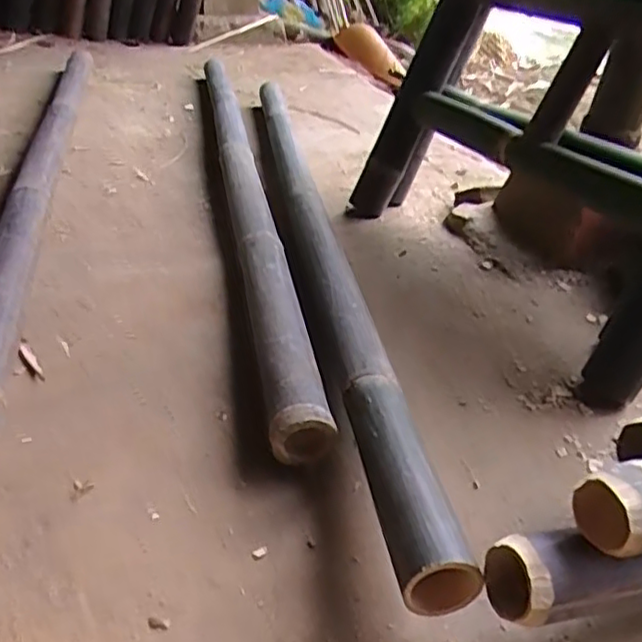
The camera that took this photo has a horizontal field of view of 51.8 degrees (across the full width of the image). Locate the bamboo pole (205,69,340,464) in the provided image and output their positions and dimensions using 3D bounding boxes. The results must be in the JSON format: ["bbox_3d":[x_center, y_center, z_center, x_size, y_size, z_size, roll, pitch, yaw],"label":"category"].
[{"bbox_3d":[-0.127,-0.219,1.125,0.075,0.088,1.107,-3,36,-12],"label":"bamboo pole"}]

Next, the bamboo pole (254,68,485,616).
[{"bbox_3d":[-0.004,-0.102,0.949,0.074,0.078,1.071,-2,35,-12],"label":"bamboo pole"}]

